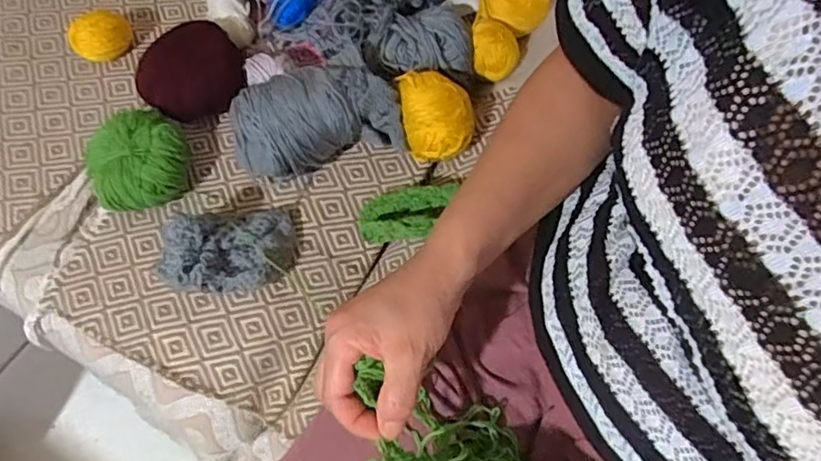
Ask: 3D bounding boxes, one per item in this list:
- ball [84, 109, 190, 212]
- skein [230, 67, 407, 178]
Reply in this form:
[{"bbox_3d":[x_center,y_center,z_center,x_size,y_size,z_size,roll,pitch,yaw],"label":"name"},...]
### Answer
[{"bbox_3d":[-0.258,-0.066,0.553,0.087,0.050,0.089,-1,64,2],"label":"ball"},{"bbox_3d":[-0.092,-0.109,0.561,0.159,0.068,0.078,-19,64,-7],"label":"skein"}]

